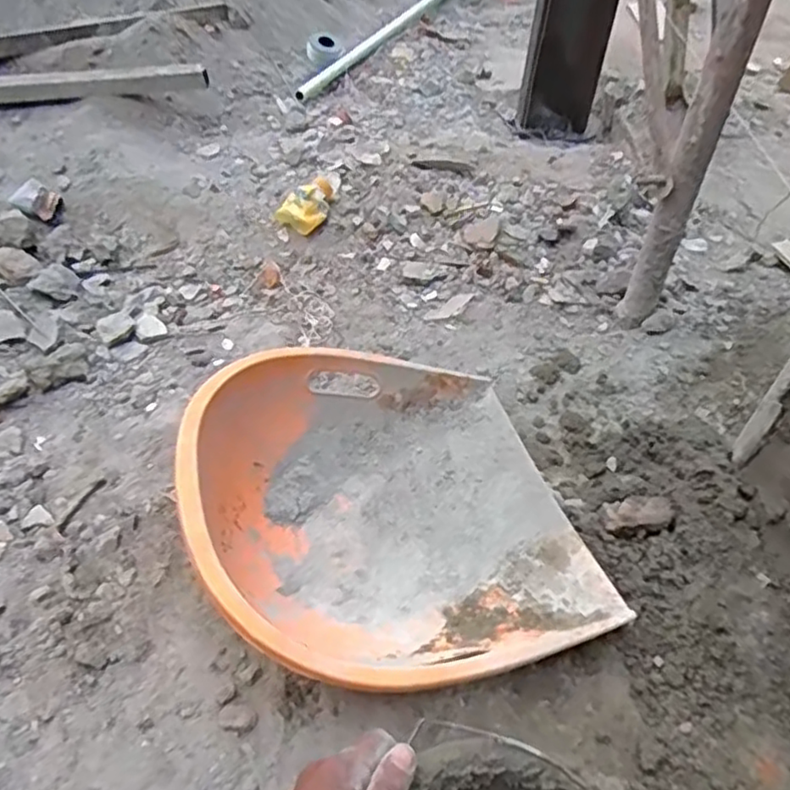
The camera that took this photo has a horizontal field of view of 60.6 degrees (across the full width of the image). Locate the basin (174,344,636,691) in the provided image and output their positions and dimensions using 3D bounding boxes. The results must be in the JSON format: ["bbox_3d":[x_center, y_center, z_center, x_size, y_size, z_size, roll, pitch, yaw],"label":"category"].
[{"bbox_3d":[-0.001,0.095,0.675,0.366,0.179,0.387,-1,47,1],"label":"basin"}]

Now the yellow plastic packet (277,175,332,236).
[{"bbox_3d":[-0.137,-0.331,1.163,0.064,0.037,0.138,22,51,20],"label":"yellow plastic packet"}]

